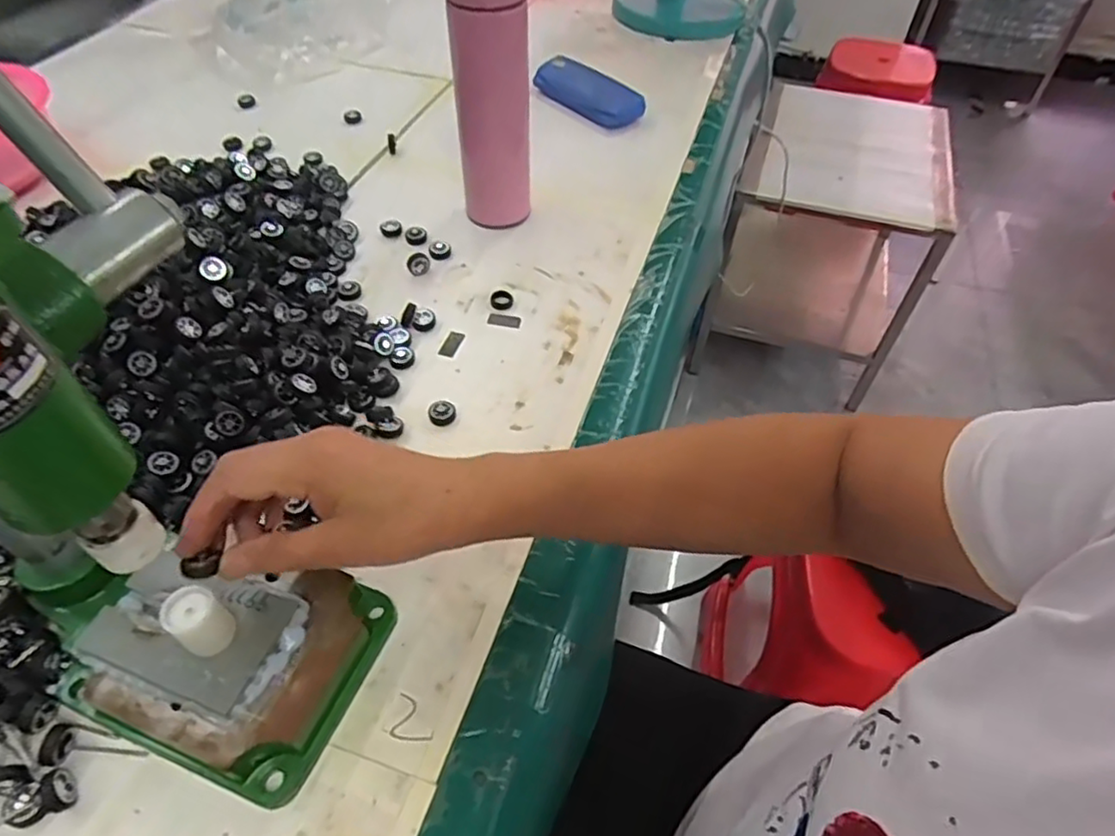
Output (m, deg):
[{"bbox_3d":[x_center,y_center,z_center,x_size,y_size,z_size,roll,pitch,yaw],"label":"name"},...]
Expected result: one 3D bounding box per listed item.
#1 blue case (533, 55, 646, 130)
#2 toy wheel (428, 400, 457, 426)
[{"bbox_3d":[0.034,-0.390,0.792,0.149,0.036,0.051,38,59,24],"label":"blue case"},{"bbox_3d":[-0.086,-0.003,0.489,0.020,0.008,0.020,4,51,0],"label":"toy wheel"}]

